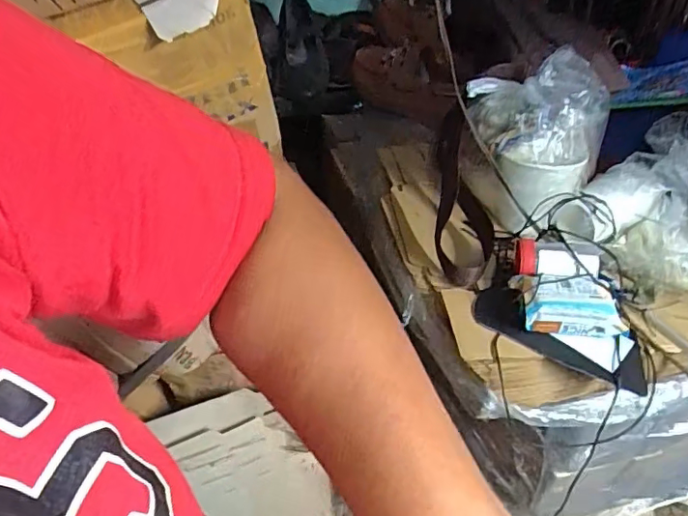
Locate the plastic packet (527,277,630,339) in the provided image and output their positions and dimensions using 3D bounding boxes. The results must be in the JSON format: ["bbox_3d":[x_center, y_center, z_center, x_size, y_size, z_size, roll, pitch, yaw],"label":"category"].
[{"bbox_3d":[0.201,0.043,0.480,0.083,0.032,0.041,4,39,2],"label":"plastic packet"}]

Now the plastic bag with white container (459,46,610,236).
[{"bbox_3d":[0.195,-0.121,0.573,0.132,0.145,0.140,21,42,22],"label":"plastic bag with white container"}]

